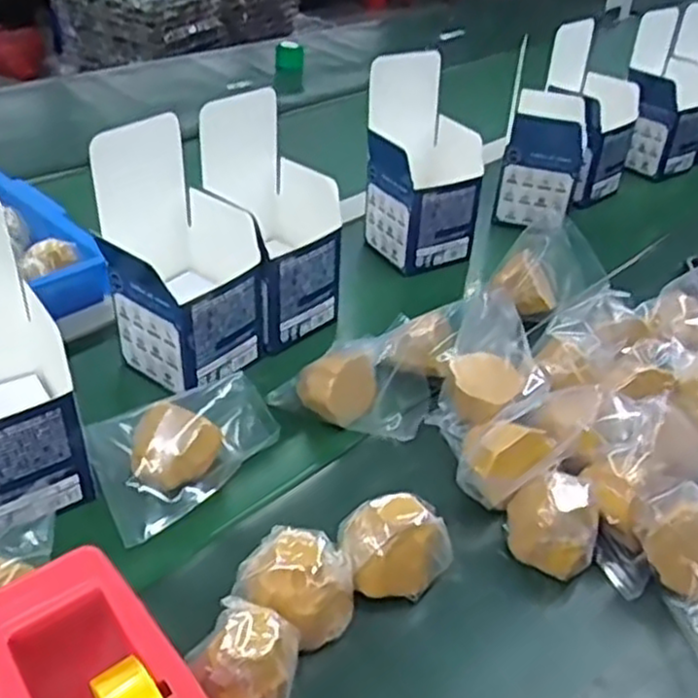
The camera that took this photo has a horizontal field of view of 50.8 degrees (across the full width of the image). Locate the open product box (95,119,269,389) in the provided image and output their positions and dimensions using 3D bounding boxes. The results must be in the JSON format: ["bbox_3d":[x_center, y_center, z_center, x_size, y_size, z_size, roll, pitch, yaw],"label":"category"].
[{"bbox_3d":[-0.126,-0.064,0.556,0.092,0.194,0.094,29,44,30],"label":"open product box"}]

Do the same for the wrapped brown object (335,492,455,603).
[{"bbox_3d":[0.025,0.117,0.429,0.055,0.056,0.050,-22,44,-30],"label":"wrapped brown object"}]

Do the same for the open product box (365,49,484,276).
[{"bbox_3d":[0.070,-0.173,0.722,0.102,0.191,0.087,-16,41,-24],"label":"open product box"}]

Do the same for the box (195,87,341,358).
[{"bbox_3d":[-0.061,-0.105,0.607,0.091,0.174,0.095,30,44,32],"label":"box"}]

